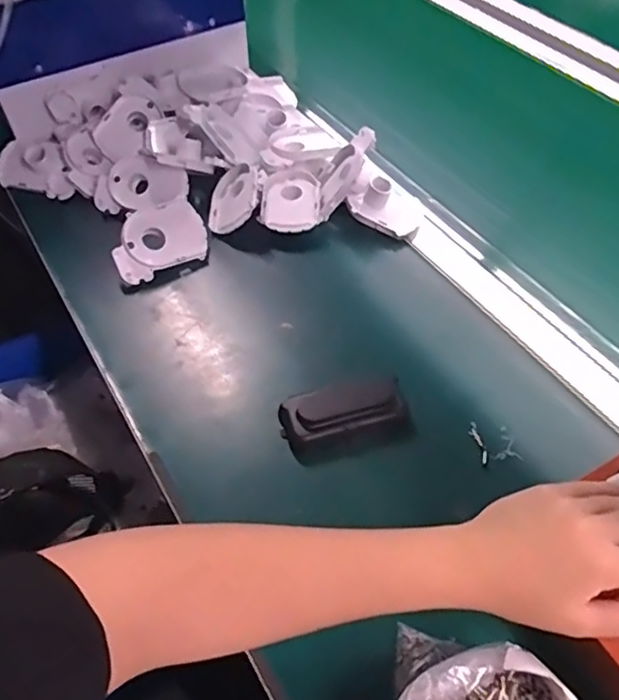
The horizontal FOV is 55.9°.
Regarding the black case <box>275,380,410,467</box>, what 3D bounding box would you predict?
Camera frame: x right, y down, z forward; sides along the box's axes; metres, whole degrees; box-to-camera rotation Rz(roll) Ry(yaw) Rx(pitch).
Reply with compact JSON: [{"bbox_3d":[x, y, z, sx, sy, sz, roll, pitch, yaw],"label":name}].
[{"bbox_3d":[0.031,0.059,0.504,0.106,0.031,0.055,-15,53,-11],"label":"black case"}]

